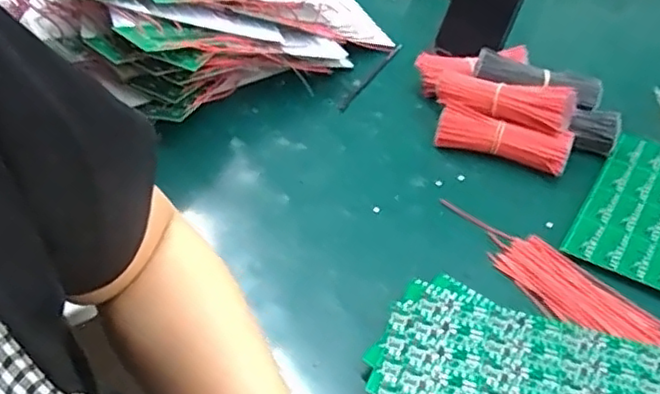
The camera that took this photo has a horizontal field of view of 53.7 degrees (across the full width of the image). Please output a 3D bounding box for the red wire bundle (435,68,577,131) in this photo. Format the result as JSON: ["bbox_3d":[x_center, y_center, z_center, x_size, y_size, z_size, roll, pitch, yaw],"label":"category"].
[{"bbox_3d":[0.160,-0.091,0.604,0.124,0.024,0.032,17,44,16],"label":"red wire bundle"}]

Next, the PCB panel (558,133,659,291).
[{"bbox_3d":[0.277,0.012,0.560,0.102,0.012,0.181,25,47,23],"label":"PCB panel"}]

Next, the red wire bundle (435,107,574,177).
[{"bbox_3d":[0.158,-0.051,0.604,0.119,0.035,0.026,16,44,15],"label":"red wire bundle"}]

